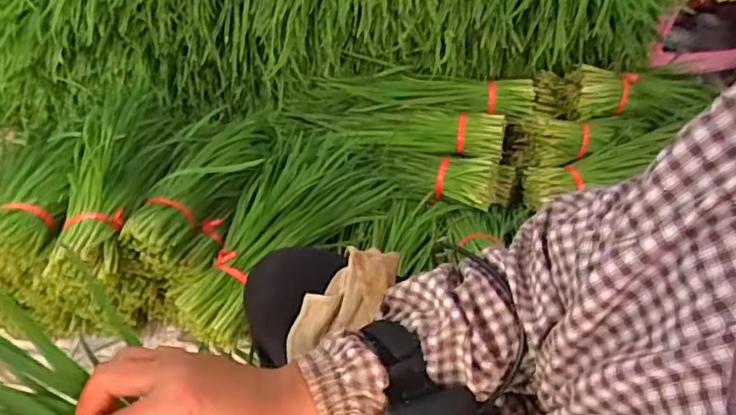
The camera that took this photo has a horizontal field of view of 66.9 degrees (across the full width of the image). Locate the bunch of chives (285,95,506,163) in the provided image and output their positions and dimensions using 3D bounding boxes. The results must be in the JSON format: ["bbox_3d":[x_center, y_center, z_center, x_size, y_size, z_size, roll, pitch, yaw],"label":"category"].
[{"bbox_3d":[0.046,-0.170,1.174,0.468,0.066,0.103,10,55,10],"label":"bunch of chives"}]

